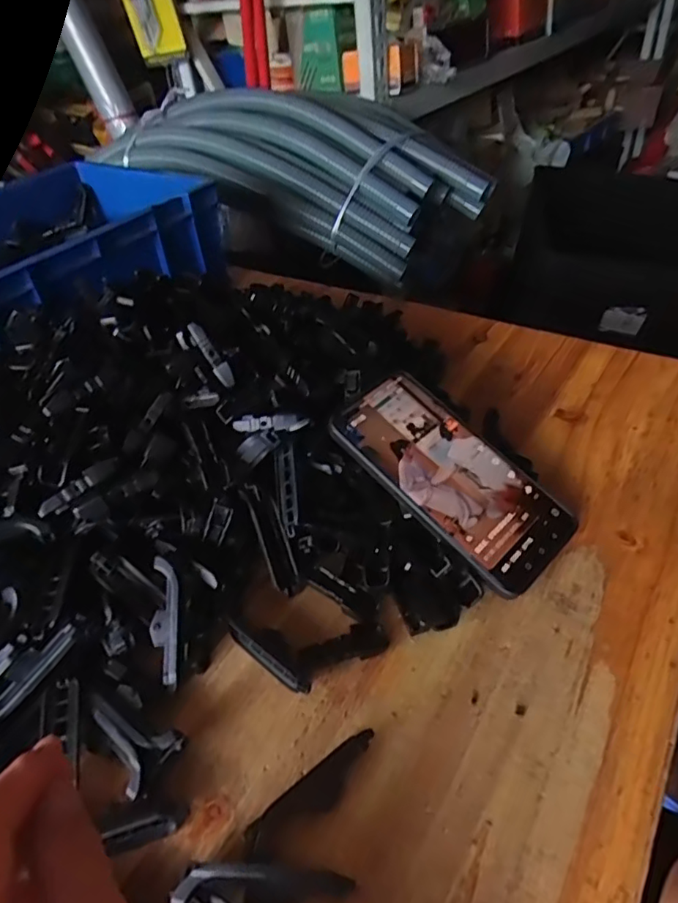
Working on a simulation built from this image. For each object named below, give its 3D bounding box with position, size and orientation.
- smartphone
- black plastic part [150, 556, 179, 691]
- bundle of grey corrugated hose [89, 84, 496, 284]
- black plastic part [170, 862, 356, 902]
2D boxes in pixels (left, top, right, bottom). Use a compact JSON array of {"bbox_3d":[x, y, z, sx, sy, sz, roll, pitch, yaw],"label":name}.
[{"bbox_3d":[0.074,0.015,0.365,0.161,0.010,0.078,44,59,16],"label":"smartphone"},{"bbox_3d":[-0.099,0.097,0.314,0.015,0.005,0.070,-7,73,1],"label":"black plastic part"},{"bbox_3d":[-0.077,-0.443,0.855,0.597,0.168,0.200,19,46,7],"label":"bundle of grey corrugated hose"},{"bbox_3d":[-0.032,0.183,0.230,0.072,0.013,0.016,-3,42,5],"label":"black plastic part"}]

